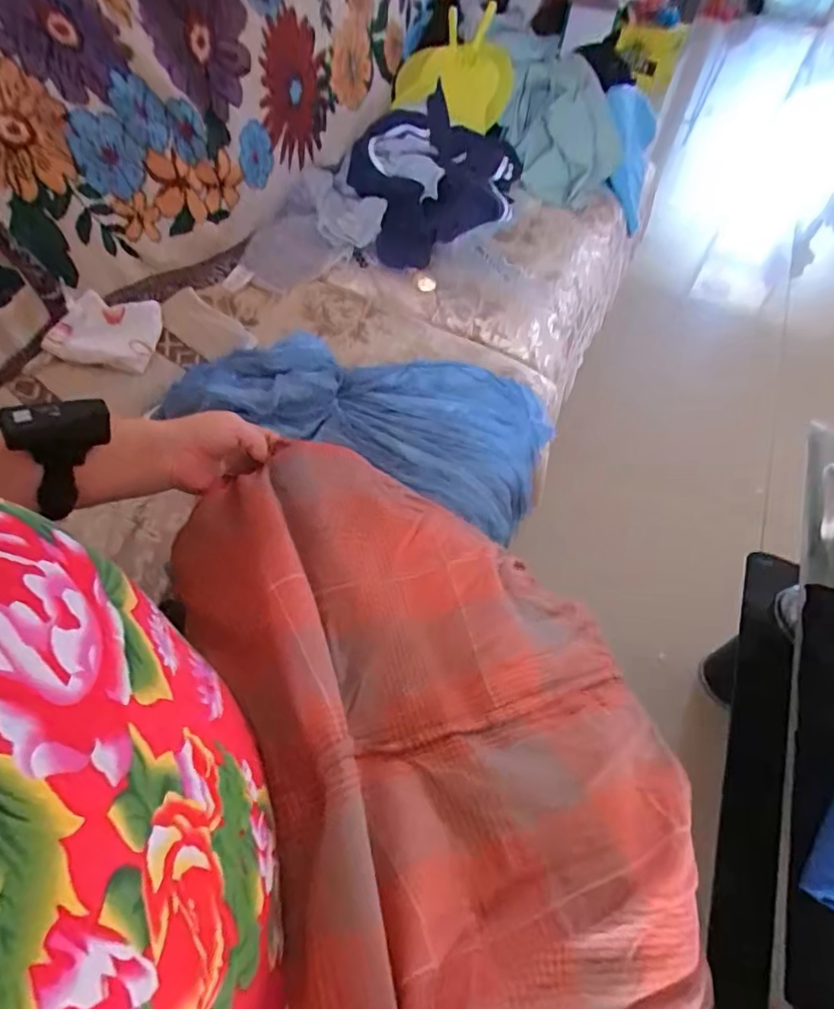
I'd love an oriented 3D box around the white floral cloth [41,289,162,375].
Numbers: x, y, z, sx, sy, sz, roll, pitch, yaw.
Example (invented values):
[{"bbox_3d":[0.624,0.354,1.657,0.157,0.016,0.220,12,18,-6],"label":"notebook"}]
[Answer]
[{"bbox_3d":[-0.421,-0.233,0.747,0.120,0.040,0.110,5,54,-1],"label":"white floral cloth"}]

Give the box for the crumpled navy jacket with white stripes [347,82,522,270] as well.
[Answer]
[{"bbox_3d":[0.062,-0.615,1.031,0.329,0.178,0.245,-18,58,-16],"label":"crumpled navy jacket with white stripes"}]

